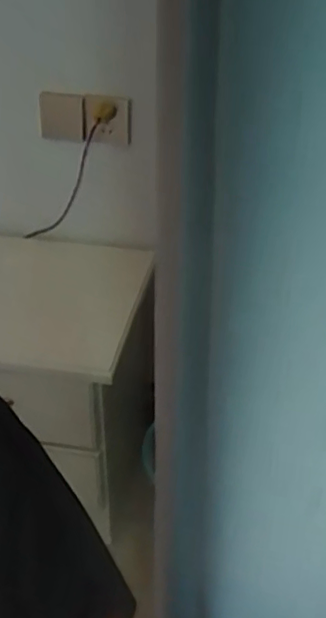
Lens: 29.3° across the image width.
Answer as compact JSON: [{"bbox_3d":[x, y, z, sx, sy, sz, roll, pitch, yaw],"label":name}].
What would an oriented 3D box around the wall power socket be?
[{"bbox_3d":[-0.142,-0.346,1.135,0.176,0.094,0.020,13,38,15],"label":"wall power socket"}]

